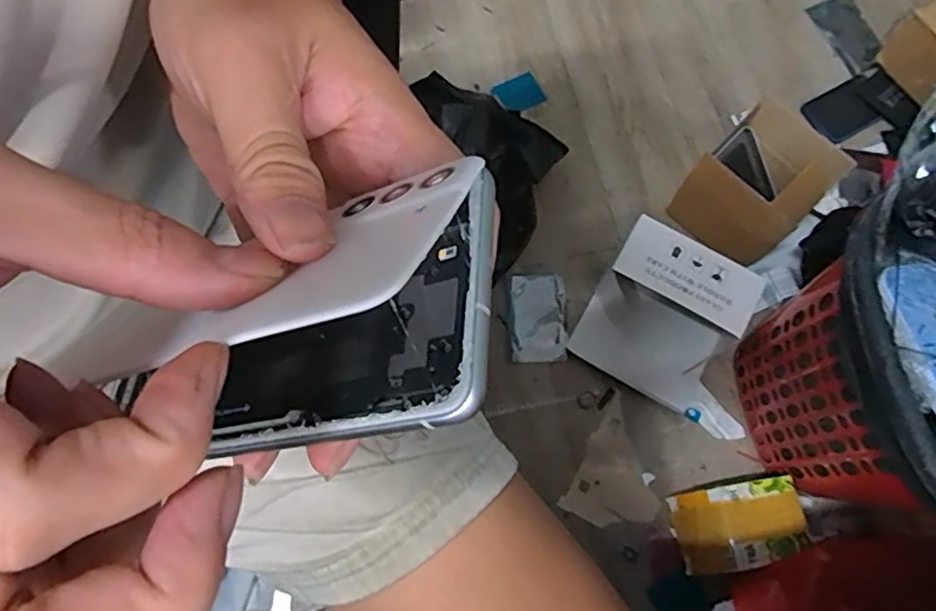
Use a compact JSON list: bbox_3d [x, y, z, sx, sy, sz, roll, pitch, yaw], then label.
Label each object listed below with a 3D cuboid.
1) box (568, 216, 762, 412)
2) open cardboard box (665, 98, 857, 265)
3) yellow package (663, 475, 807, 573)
[{"bbox_3d":[0.265,0.014,0.870,0.183,0.100,0.188,29,73,6],"label":"box"},{"bbox_3d":[0.403,-0.166,0.911,0.184,0.148,0.151,-38,78,-13],"label":"open cardboard box"},{"bbox_3d":[0.333,0.269,0.805,0.143,0.080,0.098,-14,74,-7],"label":"yellow package"}]

